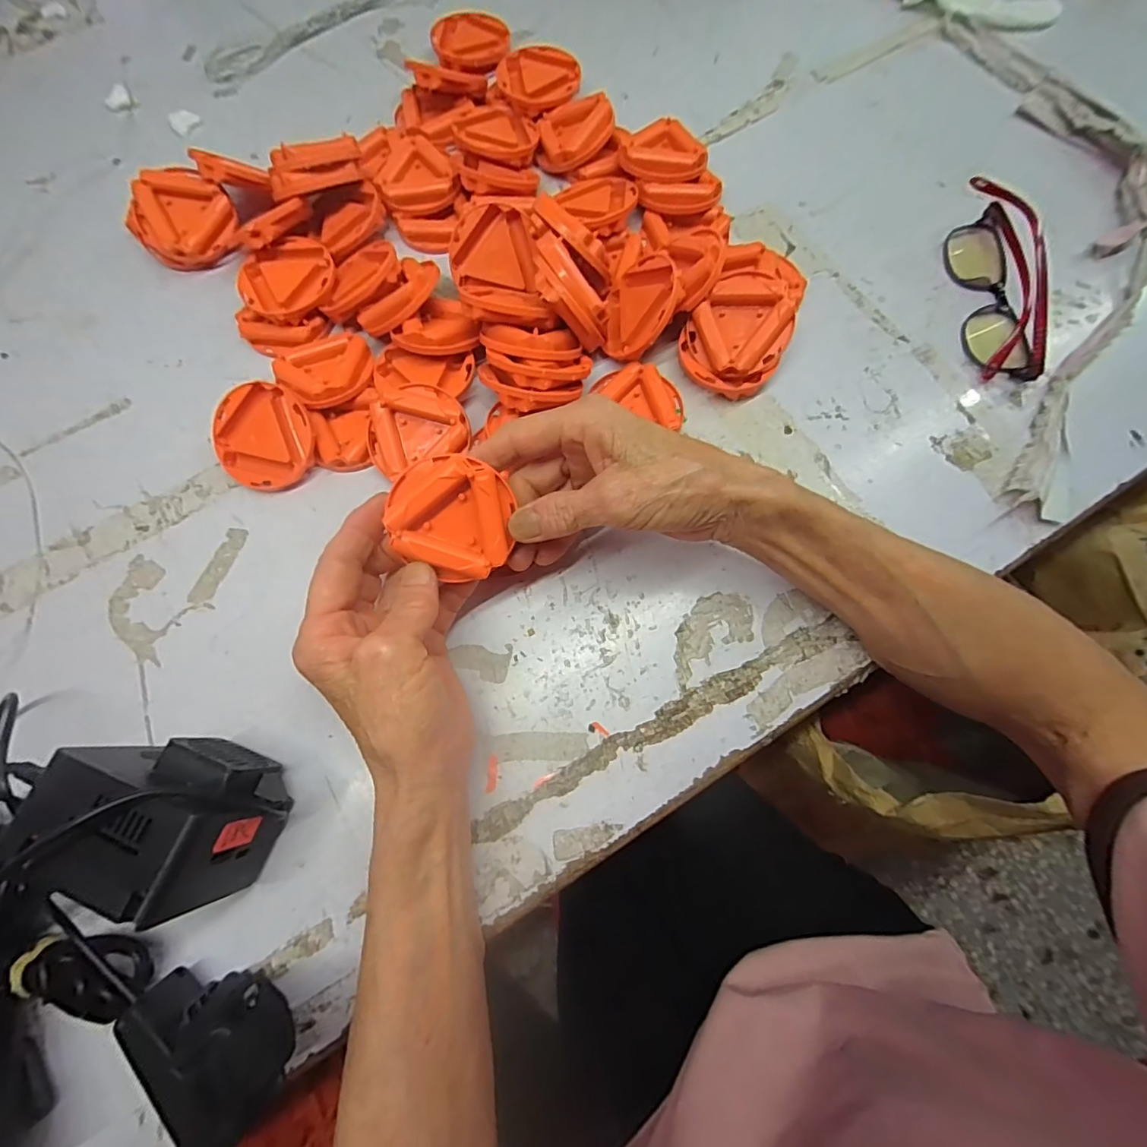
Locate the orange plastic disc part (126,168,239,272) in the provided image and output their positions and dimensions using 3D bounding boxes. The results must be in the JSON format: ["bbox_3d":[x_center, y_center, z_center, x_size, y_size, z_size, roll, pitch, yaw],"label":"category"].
[{"bbox_3d":[-0.276,-0.251,0.364,0.062,0.020,0.061,21,97,-11],"label":"orange plastic disc part"}]

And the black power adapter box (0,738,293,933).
[{"bbox_3d":[-0.185,0.110,0.238,0.078,0.078,0.060,18,74,8],"label":"black power adapter box"}]

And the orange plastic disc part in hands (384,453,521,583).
[{"bbox_3d":[-0.060,-0.028,0.252,0.057,0.012,0.057,-3,107,-10],"label":"orange plastic disc part in hands"}]

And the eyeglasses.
[{"bbox_3d":[0.277,-0.192,0.330,0.036,0.043,0.132,0,73,2],"label":"eyeglasses"}]

